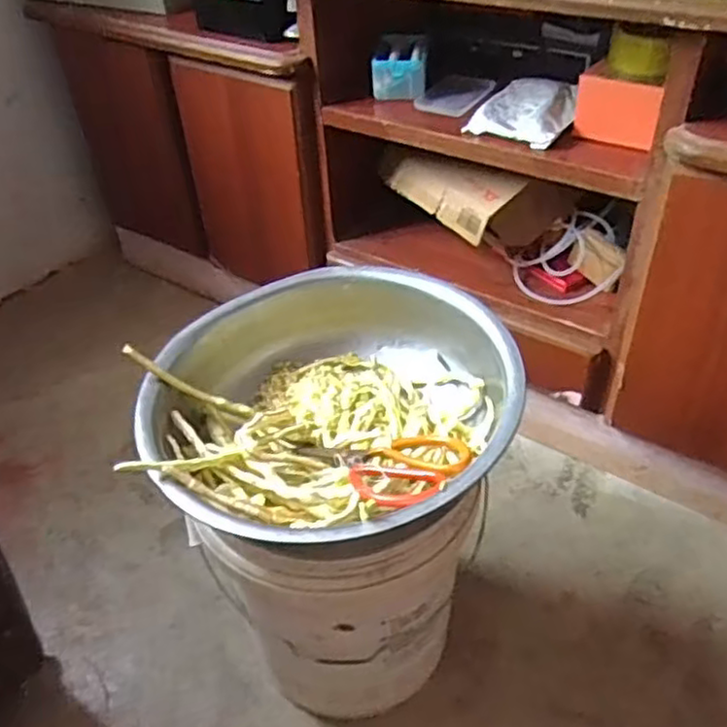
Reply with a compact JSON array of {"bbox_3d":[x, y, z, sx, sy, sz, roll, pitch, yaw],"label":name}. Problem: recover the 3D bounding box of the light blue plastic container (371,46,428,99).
[{"bbox_3d":[0.052,-0.422,0.996,0.075,0.059,0.084,1,40,5],"label":"light blue plastic container"}]

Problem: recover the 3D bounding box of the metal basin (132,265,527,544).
[{"bbox_3d":[-0.029,0.042,0.657,0.329,0.098,0.320,-2,40,2],"label":"metal basin"}]

